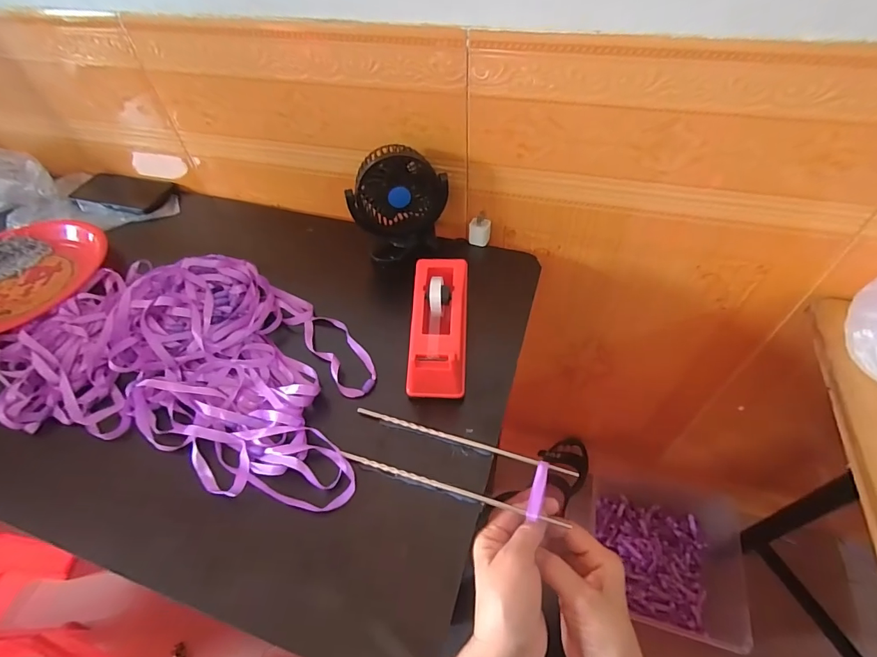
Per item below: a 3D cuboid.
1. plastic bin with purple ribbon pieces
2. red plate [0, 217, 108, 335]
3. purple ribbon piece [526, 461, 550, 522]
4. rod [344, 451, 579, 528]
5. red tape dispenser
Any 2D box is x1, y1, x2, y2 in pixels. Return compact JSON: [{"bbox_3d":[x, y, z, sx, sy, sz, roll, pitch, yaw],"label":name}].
[{"bbox_3d":[0.485,0.485,0.943,0.276,0.132,0.293,10,52,12],"label":"plastic bin with purple ribbon pieces"},{"bbox_3d":[-0.582,-0.073,0.598,0.210,0.043,0.213,-3,57,5],"label":"red plate"},{"bbox_3d":[0.090,0.143,0.388,0.012,0.005,0.051,16,56,13],"label":"purple ribbon piece"},{"bbox_3d":[0.009,0.147,0.398,0.210,0.009,0.007,14,53,12],"label":"rod"},{"bbox_3d":[0.001,0.000,0.478,0.060,0.079,0.155,1,51,5],"label":"red tape dispenser"}]

